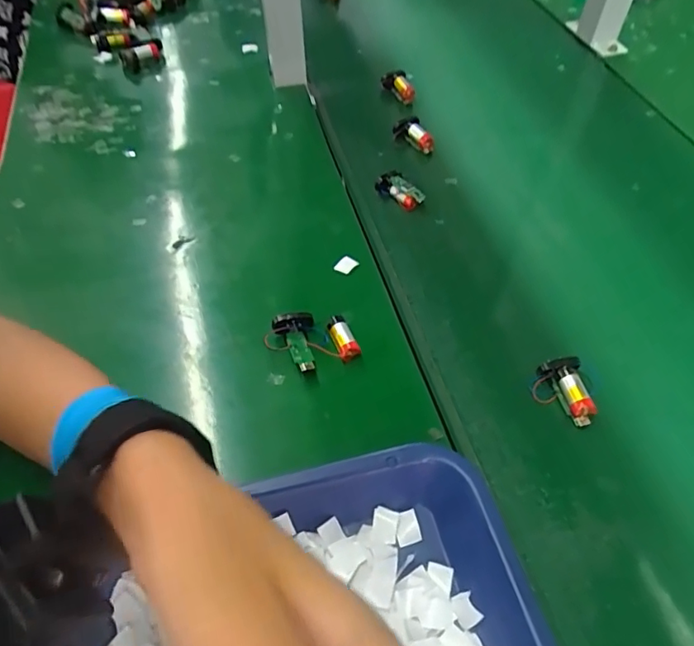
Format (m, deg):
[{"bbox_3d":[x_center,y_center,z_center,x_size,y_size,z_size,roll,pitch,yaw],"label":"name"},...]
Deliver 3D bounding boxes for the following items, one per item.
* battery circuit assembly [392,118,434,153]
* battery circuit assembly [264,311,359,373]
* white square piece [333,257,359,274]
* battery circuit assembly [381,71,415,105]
[{"bbox_3d":[0.074,-0.211,0.597,0.035,0.021,0.046,-19,55,-11],"label":"battery circuit assembly"},{"bbox_3d":[-0.028,0.014,0.412,0.063,0.021,0.048,-22,55,-13],"label":"battery circuit assembly"},{"bbox_3d":[-0.001,-0.053,0.476,0.013,0.004,0.020,31,59,21],"label":"white square piece"},{"bbox_3d":[0.067,-0.287,0.650,0.031,0.022,0.047,-21,55,-13],"label":"battery circuit assembly"}]

